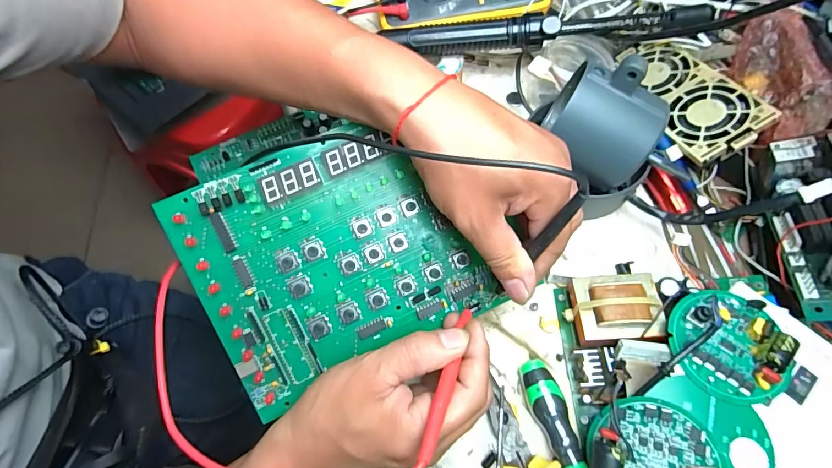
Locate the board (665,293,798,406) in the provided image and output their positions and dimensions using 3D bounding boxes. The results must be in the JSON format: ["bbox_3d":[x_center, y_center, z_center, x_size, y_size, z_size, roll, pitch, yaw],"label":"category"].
[{"bbox_3d":[0.197,0.068,0.265,0.063,0.020,0.068,7,66,5],"label":"board"}]

